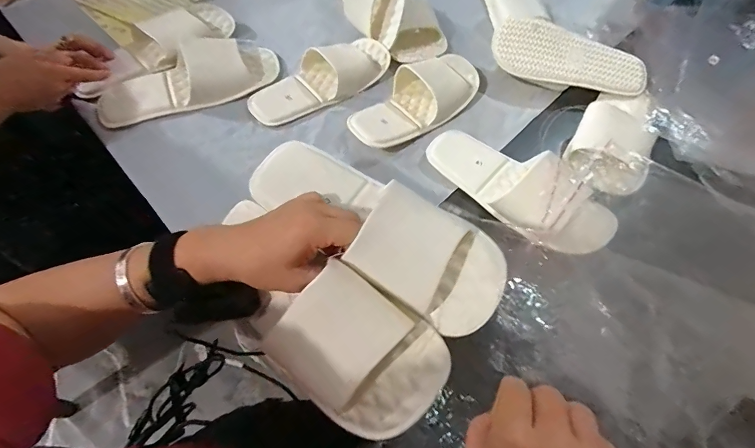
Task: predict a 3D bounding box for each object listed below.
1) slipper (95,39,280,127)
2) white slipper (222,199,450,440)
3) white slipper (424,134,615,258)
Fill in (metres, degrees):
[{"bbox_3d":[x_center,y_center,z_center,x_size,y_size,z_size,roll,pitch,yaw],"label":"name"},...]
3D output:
[{"bbox_3d":[-0.282,-0.217,0.561,0.267,0.044,0.109,-27,63,-15],"label":"slipper"},{"bbox_3d":[-0.066,0.070,0.325,0.259,0.071,0.100,32,66,19],"label":"white slipper"},{"bbox_3d":[0.173,-0.054,0.466,0.099,0.050,0.234,-36,66,-19],"label":"white slipper"}]

